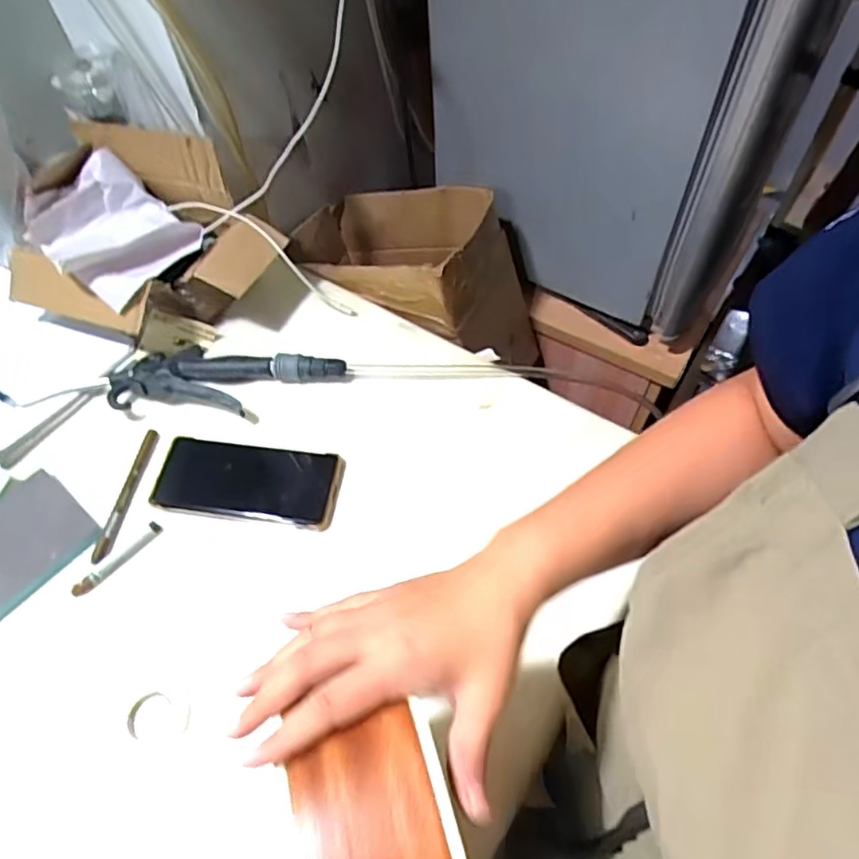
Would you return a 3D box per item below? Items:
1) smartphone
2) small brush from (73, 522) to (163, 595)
[{"bbox_3d":[-0.166,0.046,0.561,0.165,0.007,0.077,6,55,6],"label":"smartphone"},{"bbox_3d":[-0.264,0.110,0.520,0.012,0.008,0.082,36,63,24],"label":"small brush"}]

